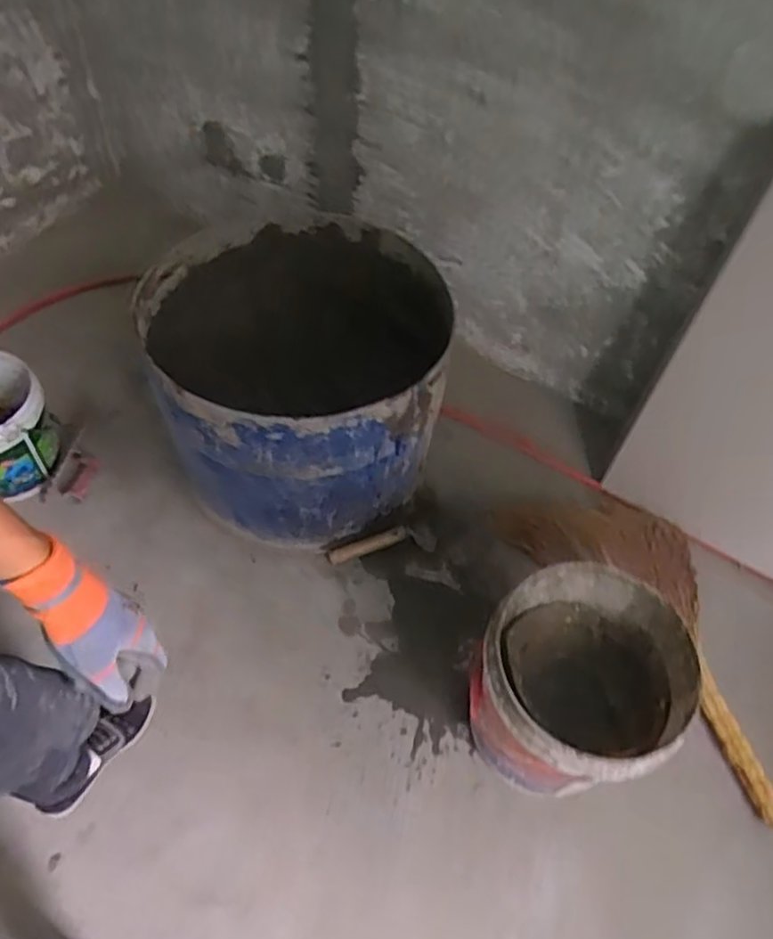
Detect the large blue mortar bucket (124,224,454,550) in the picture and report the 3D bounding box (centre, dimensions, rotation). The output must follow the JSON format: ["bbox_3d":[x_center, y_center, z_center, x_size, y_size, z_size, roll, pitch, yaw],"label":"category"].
[{"bbox_3d":[-0.181,-0.199,1.451,0.592,0.506,0.620,2,55,-3],"label":"large blue mortar bucket"}]

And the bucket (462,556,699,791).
[{"bbox_3d":[0.306,0.372,1.161,0.298,0.366,0.318,2,55,-3],"label":"bucket"}]

